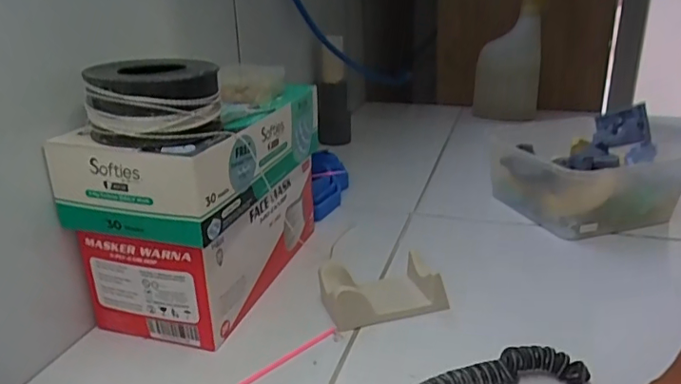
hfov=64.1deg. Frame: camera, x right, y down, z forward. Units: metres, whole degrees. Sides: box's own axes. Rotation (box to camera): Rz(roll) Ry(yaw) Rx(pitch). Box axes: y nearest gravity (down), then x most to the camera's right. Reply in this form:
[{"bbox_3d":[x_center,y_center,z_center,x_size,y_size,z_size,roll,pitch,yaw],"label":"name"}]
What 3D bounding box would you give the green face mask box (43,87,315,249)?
[{"bbox_3d":[-0.097,-0.035,0.429,0.108,0.064,0.213,9,24,23],"label":"green face mask box"}]

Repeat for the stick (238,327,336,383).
[{"bbox_3d":[-0.040,0.114,0.368,0.094,0.005,0.005,-20,29,-40],"label":"stick"}]

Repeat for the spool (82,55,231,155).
[{"bbox_3d":[-0.118,-0.057,0.348,0.081,0.048,0.077,-10,24,-22],"label":"spool"}]

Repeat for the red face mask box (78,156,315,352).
[{"bbox_3d":[-0.102,0.033,0.465,0.115,0.087,0.205,5,23,15],"label":"red face mask box"}]

